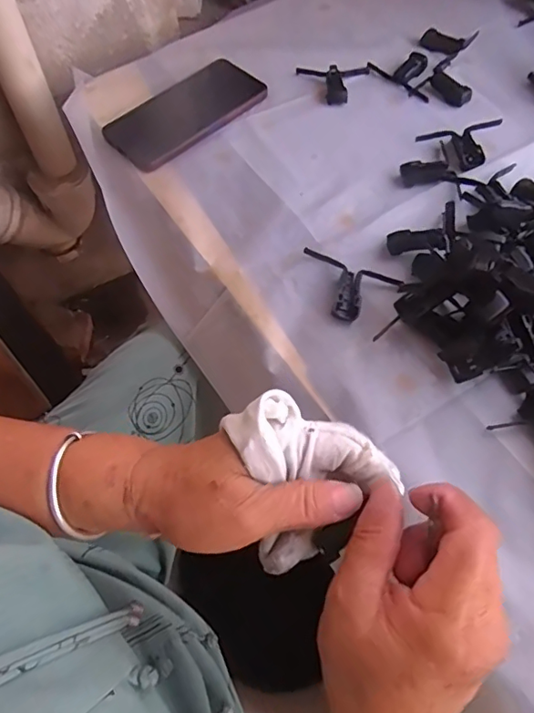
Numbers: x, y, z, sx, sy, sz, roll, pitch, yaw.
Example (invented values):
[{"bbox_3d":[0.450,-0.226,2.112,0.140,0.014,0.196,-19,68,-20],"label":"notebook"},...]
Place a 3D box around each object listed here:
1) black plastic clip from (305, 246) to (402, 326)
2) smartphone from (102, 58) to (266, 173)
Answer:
[{"bbox_3d":[0.065,-0.055,0.414,0.080,0.013,0.049,15,62,10],"label":"black plastic clip"},{"bbox_3d":[-0.082,-0.252,0.529,0.167,0.008,0.082,-39,67,-18],"label":"smartphone"}]

